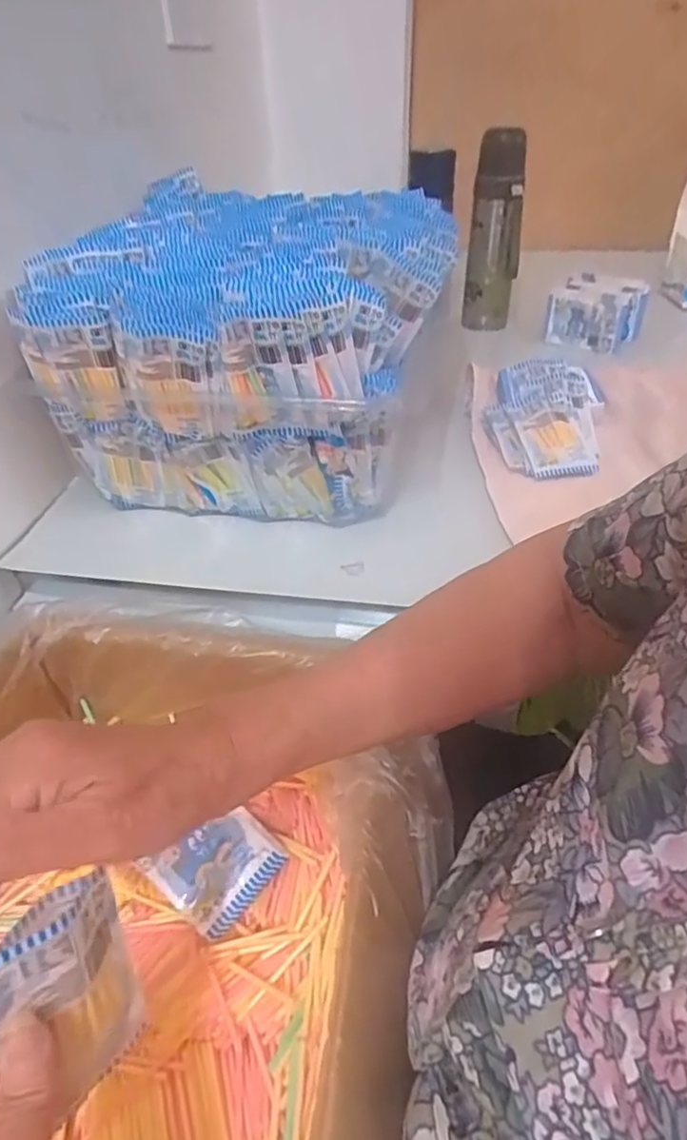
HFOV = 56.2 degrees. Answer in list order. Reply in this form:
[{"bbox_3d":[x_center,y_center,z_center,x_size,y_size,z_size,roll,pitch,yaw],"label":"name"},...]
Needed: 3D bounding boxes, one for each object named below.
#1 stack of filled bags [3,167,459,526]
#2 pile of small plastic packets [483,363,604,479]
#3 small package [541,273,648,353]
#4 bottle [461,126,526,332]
[{"bbox_3d":[-0.083,-0.232,0.652,0.329,0.195,0.377,6,41,9],"label":"stack of filled bags"},{"bbox_3d":[0.212,-0.164,0.680,0.117,0.040,0.182,10,42,14],"label":"pile of small plastic packets"},{"bbox_3d":[0.353,-0.360,0.908,0.111,0.072,0.083,29,49,31],"label":"small package"},{"bbox_3d":[0.216,-0.474,0.918,0.072,0.254,0.062,9,42,12],"label":"bottle"}]

